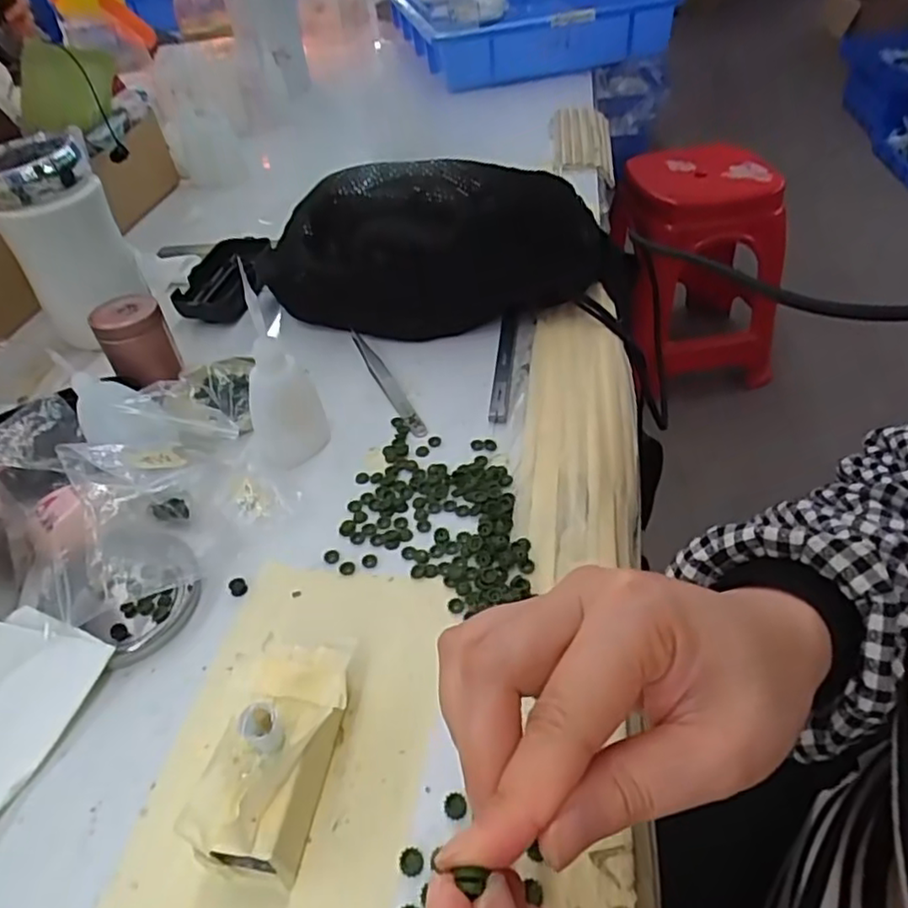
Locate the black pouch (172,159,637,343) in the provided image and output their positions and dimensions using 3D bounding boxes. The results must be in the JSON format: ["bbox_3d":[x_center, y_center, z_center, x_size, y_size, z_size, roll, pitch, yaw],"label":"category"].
[{"bbox_3d":[-0.036,-0.154,0.492,0.335,0.104,0.096,-11,44,-7],"label":"black pouch"}]

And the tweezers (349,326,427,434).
[{"bbox_3d":[-0.050,-0.055,0.463,0.011,0.006,0.132,-21,46,-16],"label":"tweezers"}]

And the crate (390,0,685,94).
[{"bbox_3d":[0.095,-0.749,1.110,0.363,0.080,0.549,-11,44,-7],"label":"crate"}]

